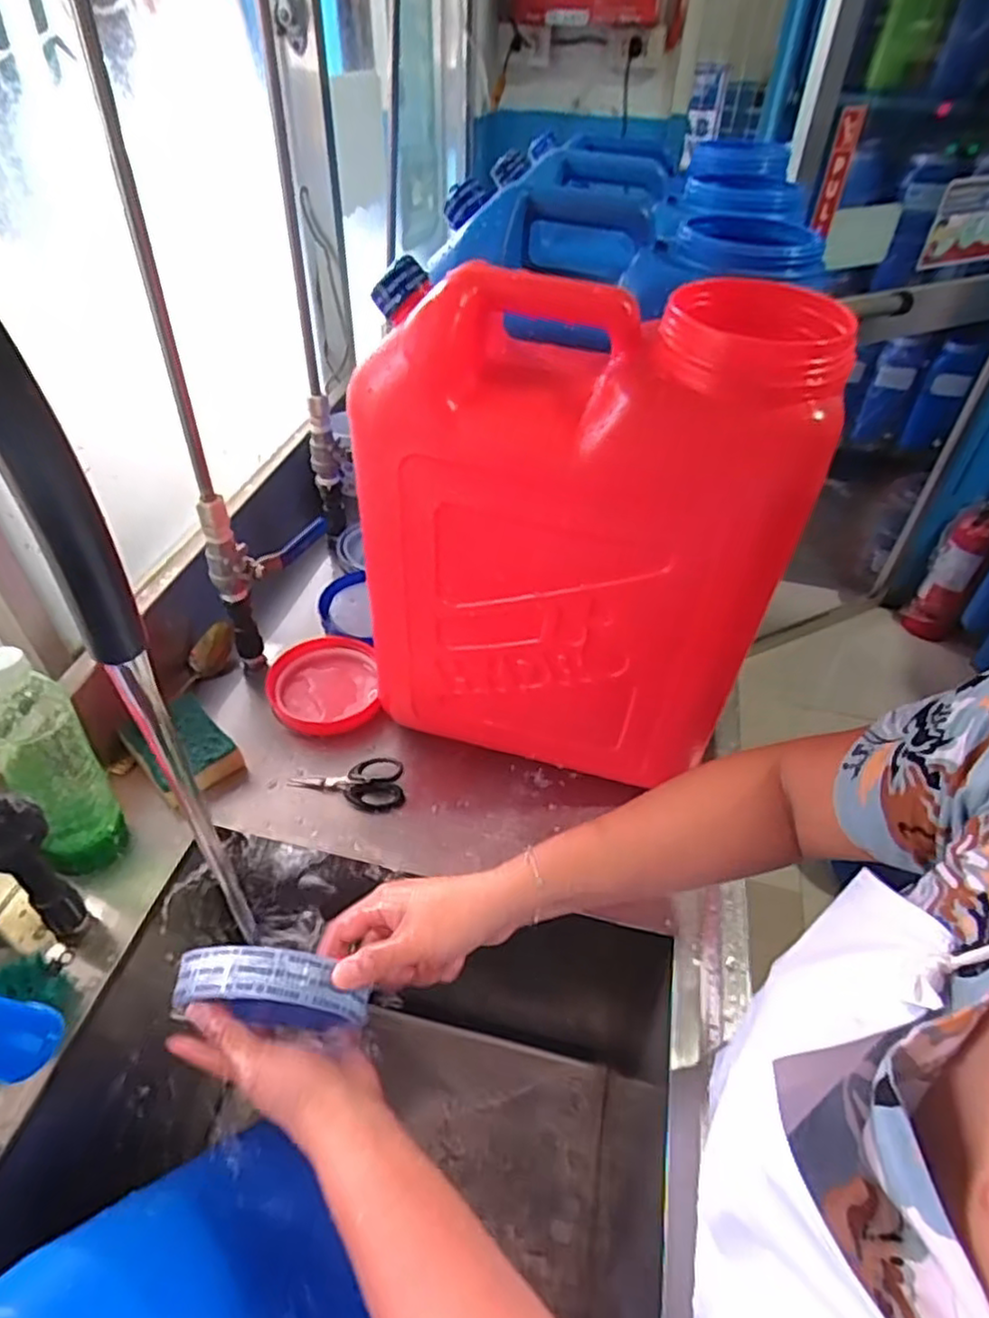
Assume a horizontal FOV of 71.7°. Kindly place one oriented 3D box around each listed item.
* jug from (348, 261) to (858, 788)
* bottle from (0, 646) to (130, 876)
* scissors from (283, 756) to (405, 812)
[{"bbox_3d":[0.060,-0.091,0.550,0.303,0.364,0.140,11,44,9],"label":"jug"},{"bbox_3d":[-0.348,0.087,0.540,0.064,0.206,0.059,-23,49,-24],"label":"bottle"},{"bbox_3d":[-0.138,0.113,0.648,0.109,0.016,0.050,9,44,7],"label":"scissors"}]

